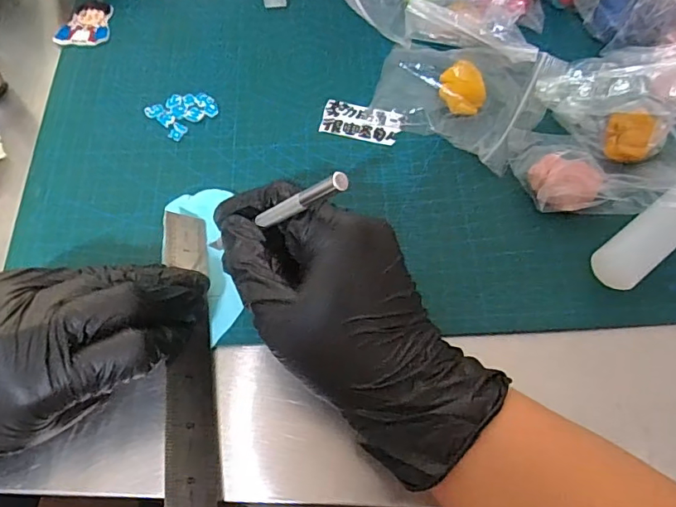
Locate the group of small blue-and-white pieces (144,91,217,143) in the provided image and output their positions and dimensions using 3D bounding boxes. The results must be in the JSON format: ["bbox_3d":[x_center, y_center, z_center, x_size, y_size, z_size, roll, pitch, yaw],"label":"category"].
[{"bbox_3d":[-0.110,-0.103,0.355,0.041,0.004,0.037,-42,71,-17],"label":"group of small blue-and-white pieces"}]

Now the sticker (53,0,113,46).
[{"bbox_3d":[-0.197,-0.181,0.395,0.037,0.004,0.048,7,64,-5],"label":"sticker"}]

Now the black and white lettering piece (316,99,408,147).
[{"bbox_3d":[0.017,-0.092,0.352,0.056,0.004,0.028,12,69,7],"label":"black and white lettering piece"}]

